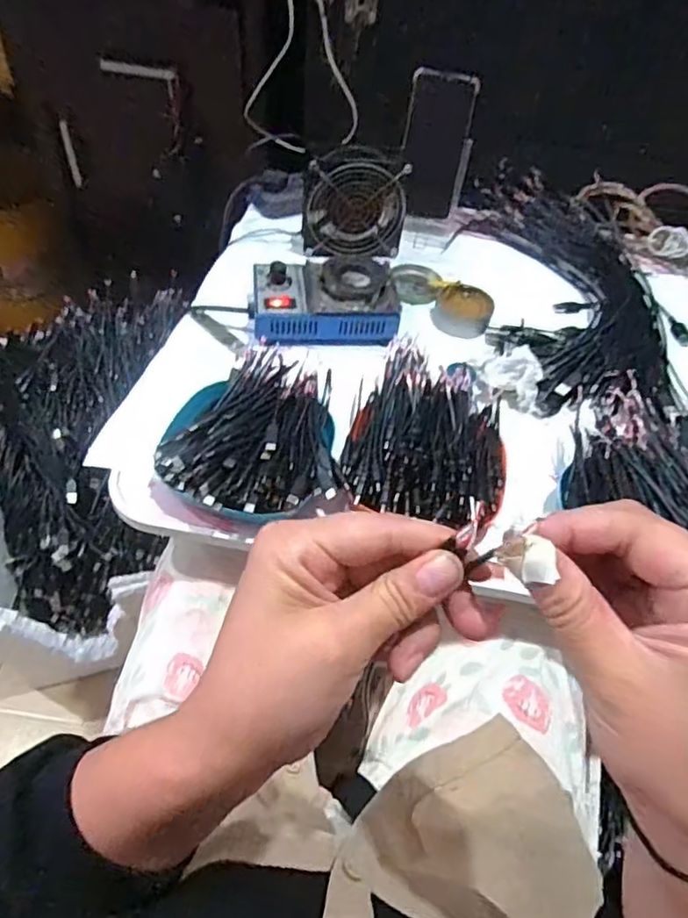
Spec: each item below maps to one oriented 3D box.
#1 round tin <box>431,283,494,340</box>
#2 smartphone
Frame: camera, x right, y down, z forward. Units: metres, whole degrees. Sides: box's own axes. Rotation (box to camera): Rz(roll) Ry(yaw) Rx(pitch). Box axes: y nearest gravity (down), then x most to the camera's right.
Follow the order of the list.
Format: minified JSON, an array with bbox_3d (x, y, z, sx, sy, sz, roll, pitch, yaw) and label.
[{"bbox_3d":[0.133,-0.165,0.689,0.064,0.030,0.057,21,53,10],"label":"round tin"},{"bbox_3d":[0.112,-0.390,0.766,0.076,0.158,0.012,16,25,9],"label":"smartphone"}]

